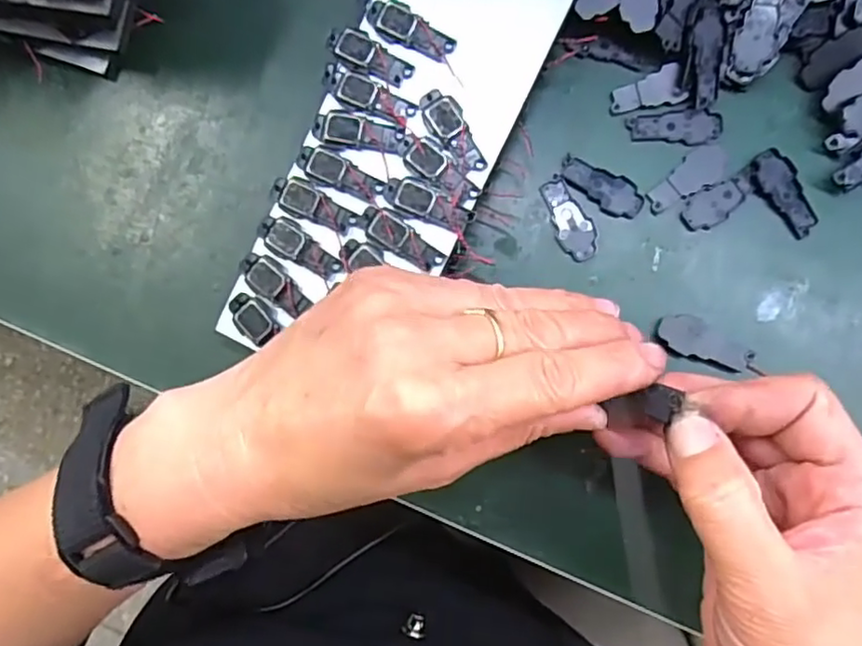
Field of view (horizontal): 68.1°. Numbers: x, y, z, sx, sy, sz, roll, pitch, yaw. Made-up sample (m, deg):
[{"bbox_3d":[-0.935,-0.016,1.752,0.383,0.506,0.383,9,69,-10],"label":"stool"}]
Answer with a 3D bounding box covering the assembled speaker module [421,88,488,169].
[{"bbox_3d":[0.009,-0.083,0.276,0.016,0.005,0.040,-27,83,3],"label":"assembled speaker module"}]

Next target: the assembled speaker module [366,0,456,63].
[{"bbox_3d":[-0.009,-0.128,0.278,0.041,0.005,0.017,23,88,7],"label":"assembled speaker module"}]

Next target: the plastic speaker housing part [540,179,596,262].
[{"bbox_3d":[0.063,-0.047,0.286,0.016,0.004,0.038,-18,84,4],"label":"plastic speaker housing part"}]

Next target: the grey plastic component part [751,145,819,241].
[{"bbox_3d":[0.154,-0.057,0.276,0.017,0.004,0.039,-33,83,3],"label":"grey plastic component part"}]

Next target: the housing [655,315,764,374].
[{"bbox_3d":[0.119,0.010,0.275,0.041,0.009,0.016,26,89,7],"label":"housing"}]

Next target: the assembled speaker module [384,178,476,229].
[{"bbox_3d":[-0.001,-0.052,0.276,0.040,0.004,0.014,21,88,7],"label":"assembled speaker module"}]

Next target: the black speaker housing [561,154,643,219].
[{"bbox_3d":[0.076,-0.061,0.285,0.039,0.004,0.016,24,88,7],"label":"black speaker housing"}]

